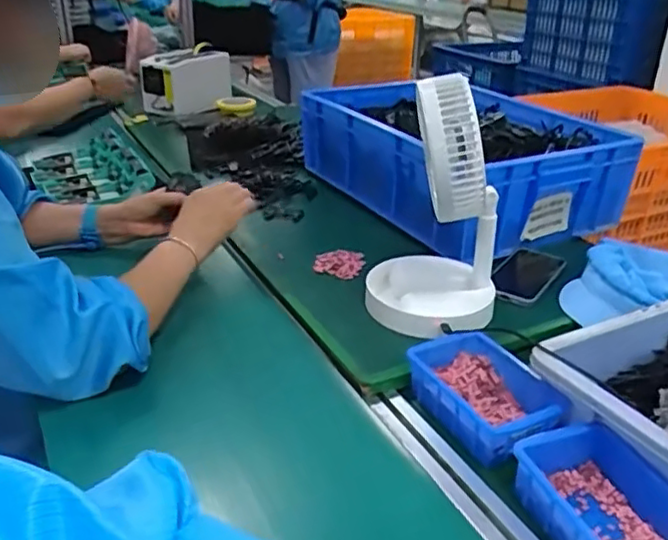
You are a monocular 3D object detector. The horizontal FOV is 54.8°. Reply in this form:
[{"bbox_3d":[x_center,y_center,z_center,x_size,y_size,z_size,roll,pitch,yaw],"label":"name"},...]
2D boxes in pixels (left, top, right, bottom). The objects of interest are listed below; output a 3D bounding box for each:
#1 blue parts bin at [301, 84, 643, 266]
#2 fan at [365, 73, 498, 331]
[{"bbox_3d":[0.190,-0.188,1.064,0.319,0.138,0.491,-16,33,-30],"label":"blue parts bin"},{"bbox_3d":[0.122,-0.081,0.748,0.148,0.276,0.155,5,28,7],"label":"fan"}]

